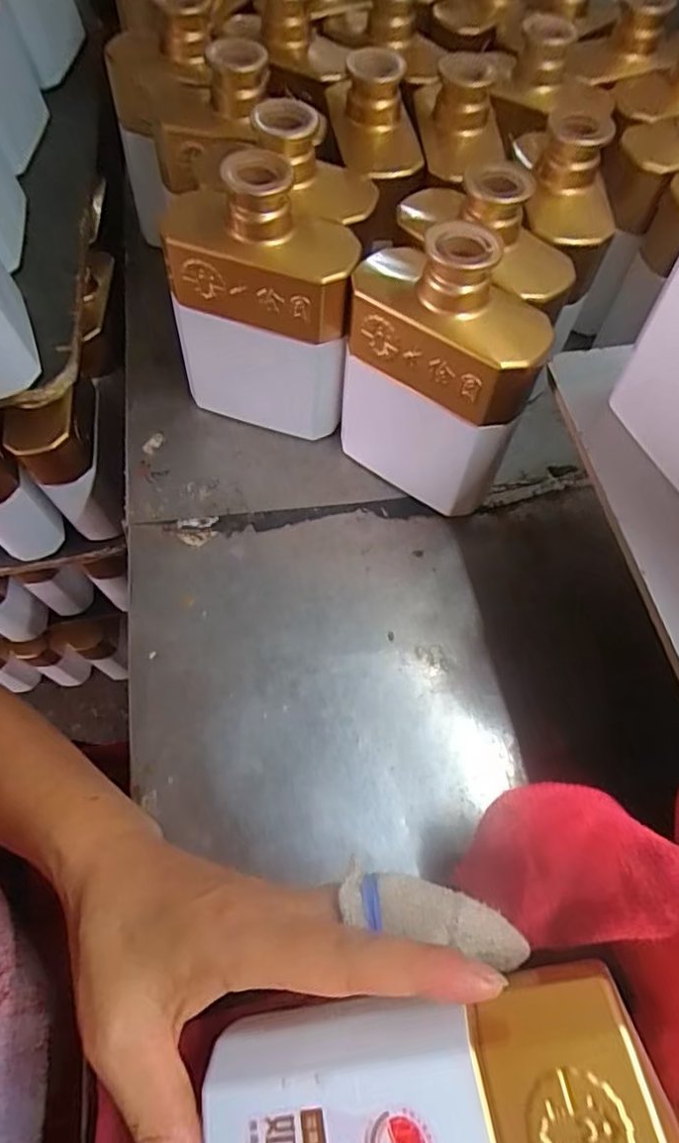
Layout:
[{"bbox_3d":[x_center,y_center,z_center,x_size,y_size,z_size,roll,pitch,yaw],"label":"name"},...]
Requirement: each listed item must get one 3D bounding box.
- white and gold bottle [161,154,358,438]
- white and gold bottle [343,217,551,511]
[{"bbox_3d":[-0.048,-0.167,0.379,0.116,0.159,0.058,18,63,7],"label":"white and gold bottle"},{"bbox_3d":[0.057,-0.115,0.357,0.113,0.163,0.051,37,67,16],"label":"white and gold bottle"}]

